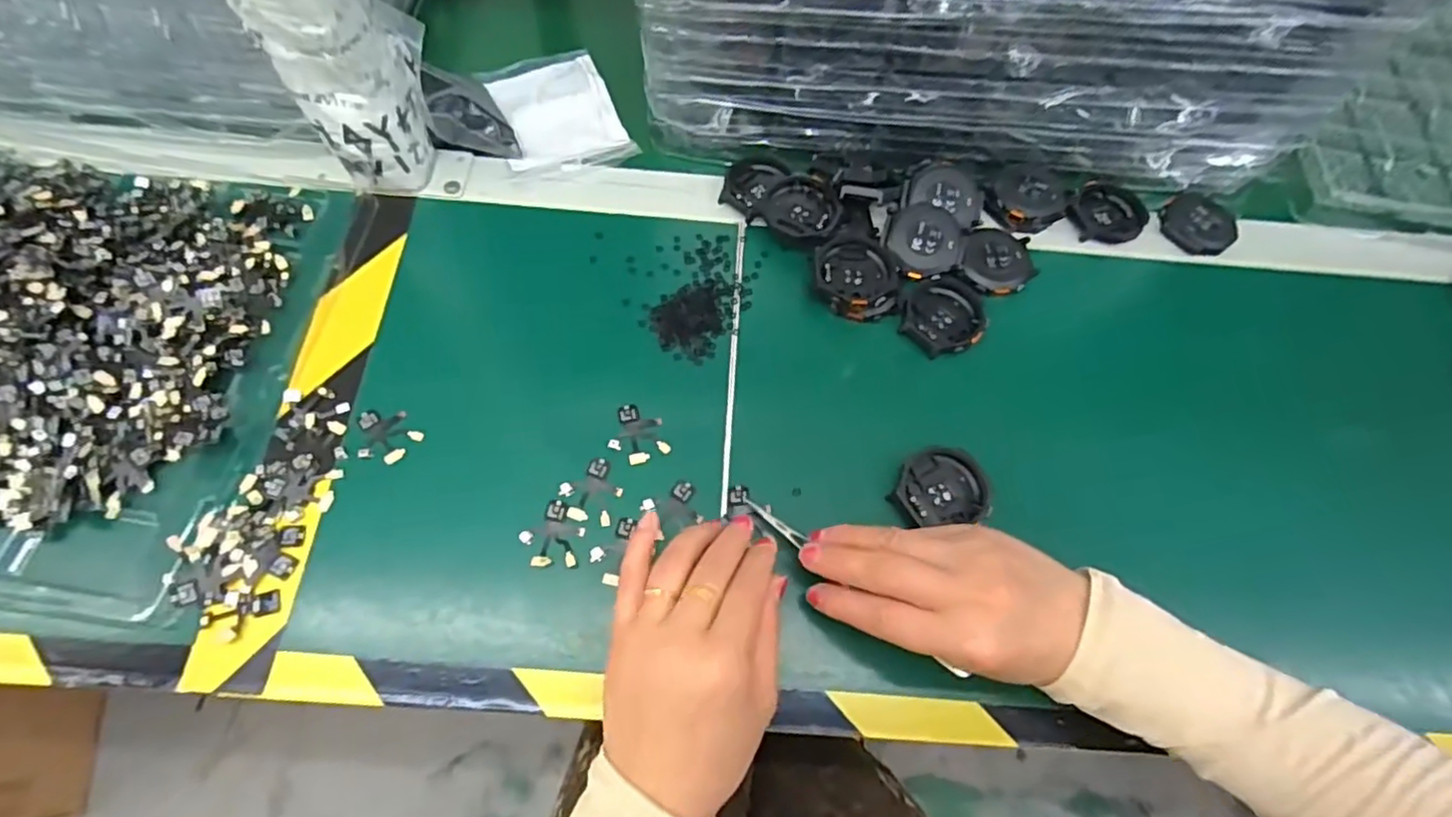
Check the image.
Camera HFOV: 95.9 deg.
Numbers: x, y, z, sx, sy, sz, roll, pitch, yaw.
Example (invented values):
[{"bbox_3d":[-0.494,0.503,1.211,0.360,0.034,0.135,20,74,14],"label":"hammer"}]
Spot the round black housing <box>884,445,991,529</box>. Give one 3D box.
[{"bbox_3d":[0.118,0.043,0.362,0.052,0.010,0.041,-1,65,-4],"label":"round black housing"}]

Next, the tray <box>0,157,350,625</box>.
[{"bbox_3d":[-0.431,-0.045,0.354,0.367,0.040,0.257,8,65,0],"label":"tray"}]

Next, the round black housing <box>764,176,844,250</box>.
[{"bbox_3d":[0.050,-0.125,0.424,0.047,0.017,0.047,1,65,-3],"label":"round black housing"}]

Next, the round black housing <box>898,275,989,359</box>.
[{"bbox_3d":[0.133,-0.058,0.405,0.051,0.008,0.053,1,65,-3],"label":"round black housing"}]

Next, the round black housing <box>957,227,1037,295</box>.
[{"bbox_3d":[0.175,-0.095,0.420,0.051,0.010,0.046,-17,67,-11],"label":"round black housing"}]

